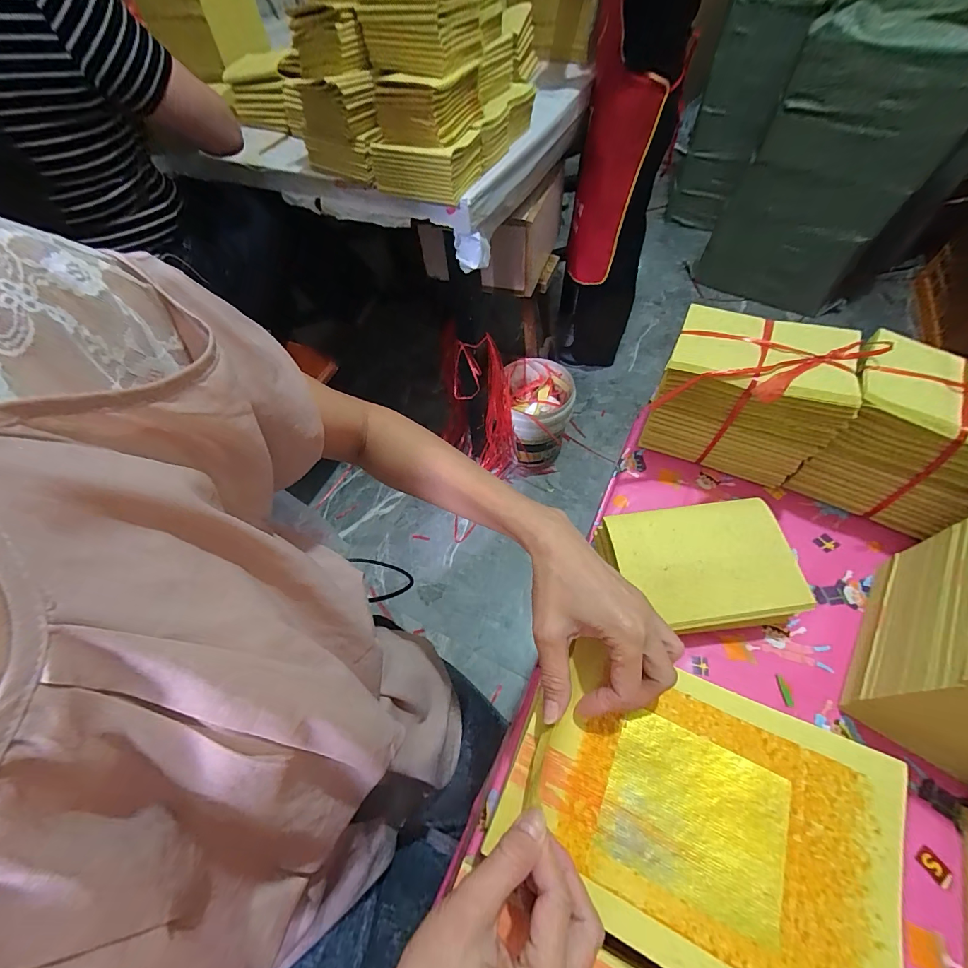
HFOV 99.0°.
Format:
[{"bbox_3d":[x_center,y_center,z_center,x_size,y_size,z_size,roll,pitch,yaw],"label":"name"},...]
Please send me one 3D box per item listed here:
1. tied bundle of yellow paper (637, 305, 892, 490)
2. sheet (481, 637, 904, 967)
[{"bbox_3d":[0.286,-0.098,0.460,0.174,0.130,0.125,17,61,14],"label":"tied bundle of yellow paper"},{"bbox_3d":[0.135,0.207,0.263,0.225,0.026,0.158,21,62,16],"label":"sheet"}]

